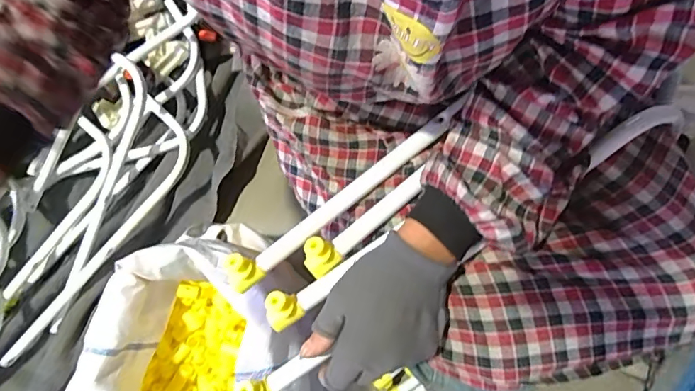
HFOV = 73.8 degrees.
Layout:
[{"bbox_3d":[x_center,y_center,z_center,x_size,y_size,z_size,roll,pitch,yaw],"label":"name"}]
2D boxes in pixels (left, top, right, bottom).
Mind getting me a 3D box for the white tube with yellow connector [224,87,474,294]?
[{"bbox_3d":[0.000,-0.004,0.401,0.245,0.023,0.025,-38,81,-9],"label":"white tube with yellow connector"}]

